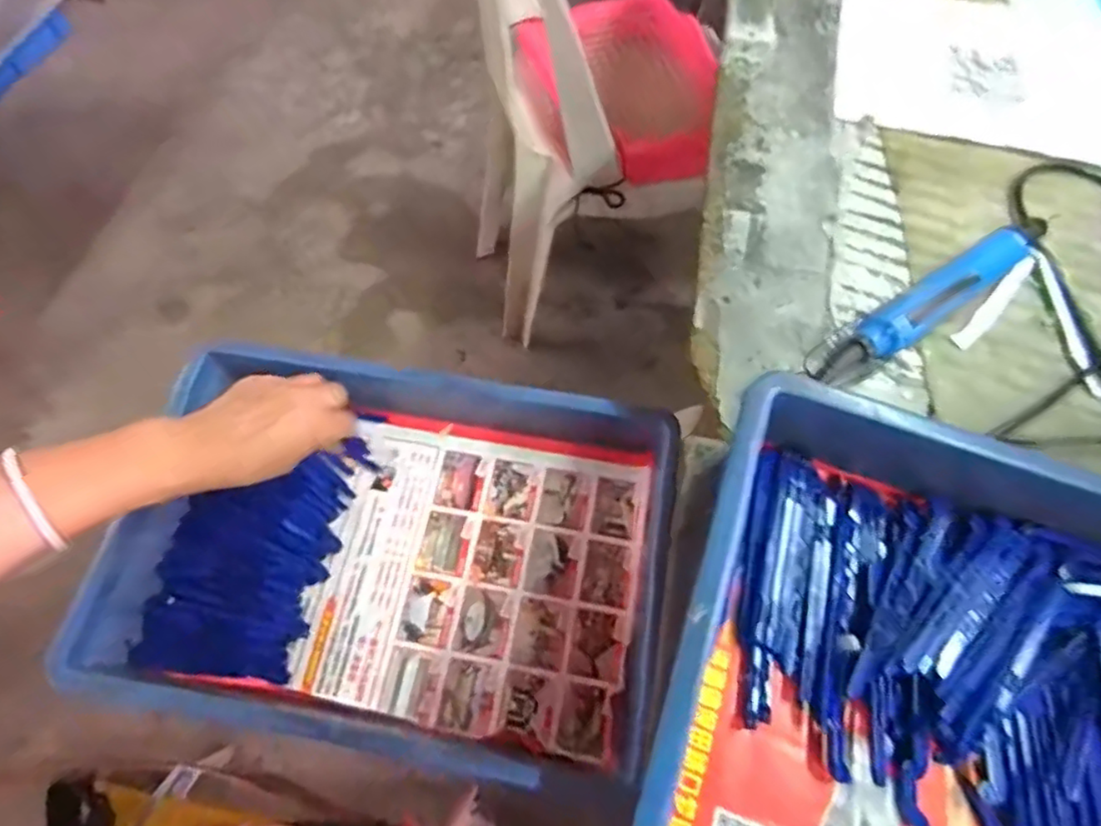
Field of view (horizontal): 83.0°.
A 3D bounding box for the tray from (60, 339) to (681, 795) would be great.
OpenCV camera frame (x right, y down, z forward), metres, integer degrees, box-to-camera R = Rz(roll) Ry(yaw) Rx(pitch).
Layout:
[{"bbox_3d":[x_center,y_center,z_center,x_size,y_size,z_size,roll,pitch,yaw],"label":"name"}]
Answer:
[{"bbox_3d":[-0.144,0.107,0.522,0.409,0.085,0.292,11,65,4],"label":"tray"}]

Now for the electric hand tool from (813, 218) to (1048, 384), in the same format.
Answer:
[{"bbox_3d":[0.285,-0.084,0.460,0.237,0.040,0.033,-32,69,-15],"label":"electric hand tool"}]

